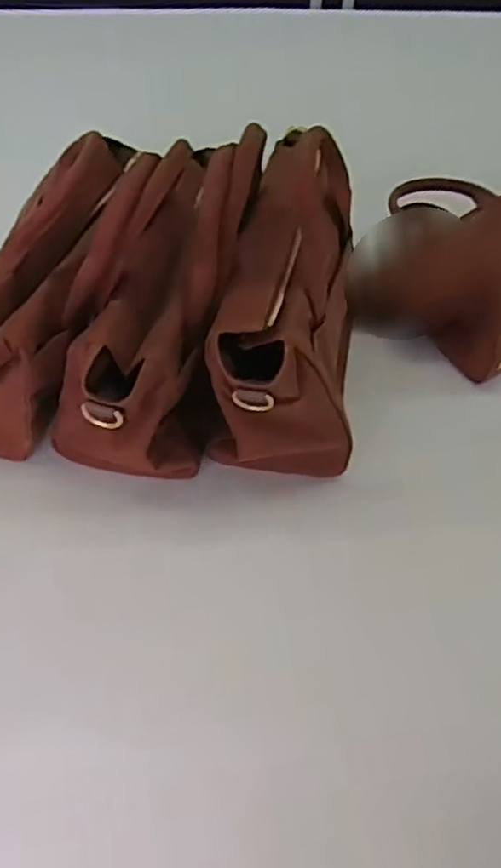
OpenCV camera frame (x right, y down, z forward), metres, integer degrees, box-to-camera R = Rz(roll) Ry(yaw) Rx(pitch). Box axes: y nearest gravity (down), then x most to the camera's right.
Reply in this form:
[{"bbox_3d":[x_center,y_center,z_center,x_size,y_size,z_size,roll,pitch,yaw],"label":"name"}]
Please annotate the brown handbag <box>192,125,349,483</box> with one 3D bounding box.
[{"bbox_3d":[0.028,-0.108,0.549,0.142,0.222,0.245,1,53,-1],"label":"brown handbag"}]

